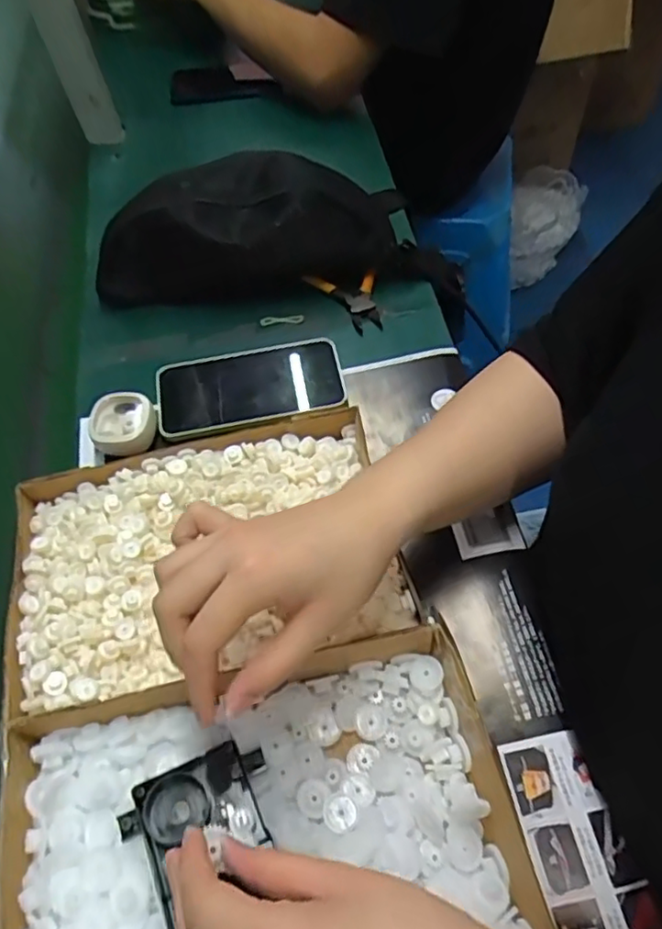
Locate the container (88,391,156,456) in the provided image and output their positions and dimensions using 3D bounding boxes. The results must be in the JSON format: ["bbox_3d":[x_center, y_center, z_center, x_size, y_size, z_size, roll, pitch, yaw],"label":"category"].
[{"bbox_3d":[-0.175,-0.034,0.506,0.053,0.022,0.054,-16,60,-5],"label":"container"}]

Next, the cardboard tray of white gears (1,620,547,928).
[{"bbox_3d":[-0.040,0.197,0.327,0.265,0.042,0.172,-15,59,-4],"label":"cardboard tray of white gears"}]

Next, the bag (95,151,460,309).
[{"bbox_3d":[-0.061,-0.233,0.598,0.345,0.103,0.130,-12,59,-3],"label":"bag"}]

